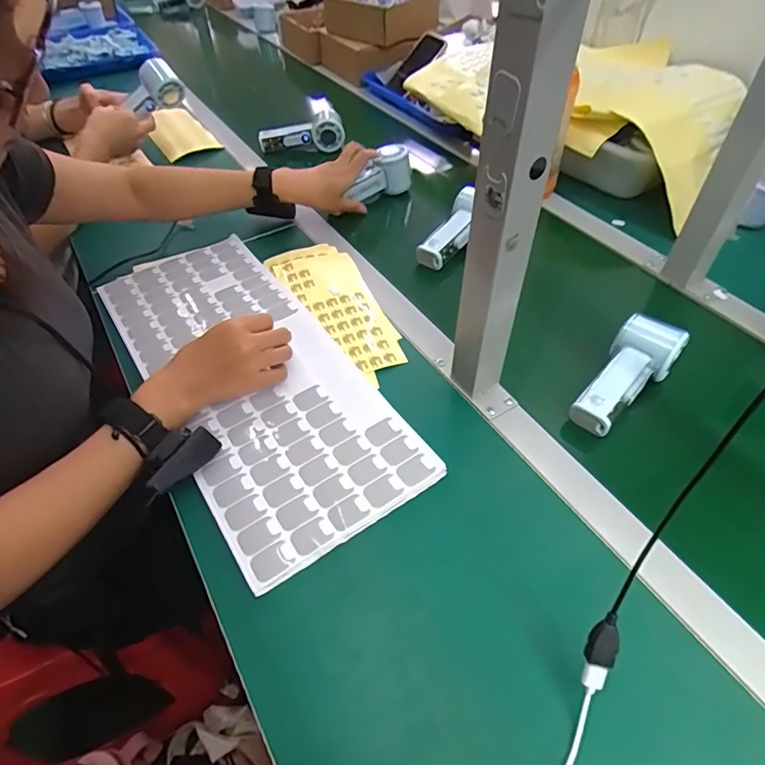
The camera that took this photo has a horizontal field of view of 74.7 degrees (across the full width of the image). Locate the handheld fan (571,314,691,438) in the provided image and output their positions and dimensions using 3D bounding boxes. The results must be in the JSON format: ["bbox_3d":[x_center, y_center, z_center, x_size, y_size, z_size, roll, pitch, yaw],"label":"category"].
[{"bbox_3d":[0.250,-0.008,0.506,0.060,0.040,0.137,31,55,25],"label":"handheld fan"}]

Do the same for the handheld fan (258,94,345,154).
[{"bbox_3d":[-0.145,-0.450,0.883,0.149,0.085,0.049,-5,48,-4],"label":"handheld fan"}]

